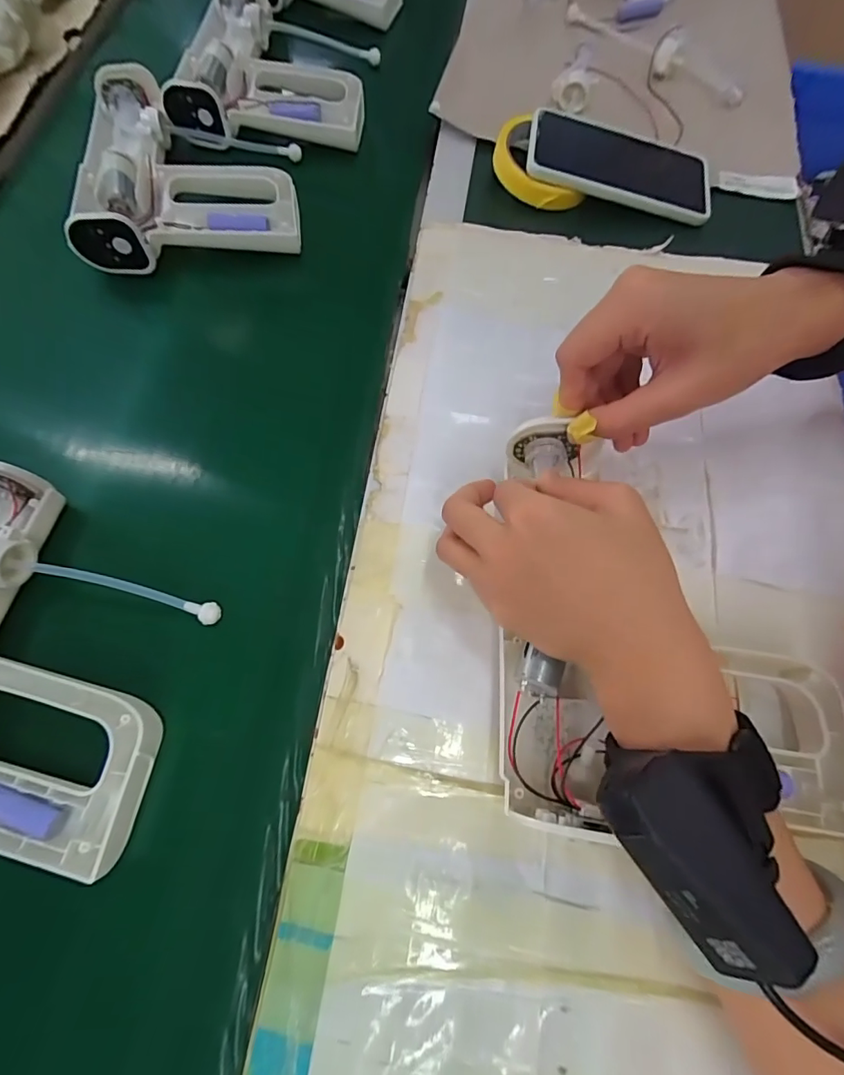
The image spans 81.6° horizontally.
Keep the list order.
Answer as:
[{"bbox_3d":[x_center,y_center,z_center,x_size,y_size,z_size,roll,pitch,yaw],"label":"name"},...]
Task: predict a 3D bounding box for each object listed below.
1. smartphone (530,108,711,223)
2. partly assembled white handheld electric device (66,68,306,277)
[{"bbox_3d":[0.177,-0.332,0.435,0.164,0.011,0.089,13,71,-6],"label":"smartphone"},{"bbox_3d":[-0.217,-0.345,0.441,0.189,0.042,0.222,-10,69,-5],"label":"partly assembled white handheld electric device"}]

